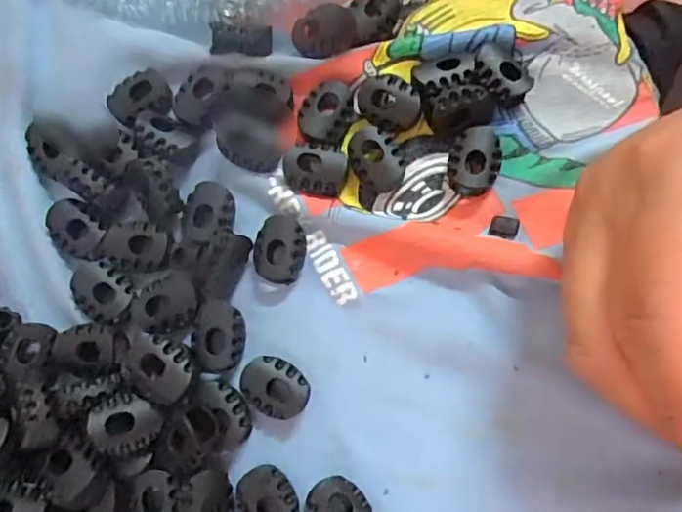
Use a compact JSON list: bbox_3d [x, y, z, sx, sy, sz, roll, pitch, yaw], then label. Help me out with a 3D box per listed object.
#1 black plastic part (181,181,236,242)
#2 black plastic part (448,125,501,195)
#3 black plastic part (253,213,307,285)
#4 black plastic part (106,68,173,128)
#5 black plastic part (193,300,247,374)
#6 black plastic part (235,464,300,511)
[{"bbox_3d":[-0.044,-0.015,0.192,0.018,0.005,0.021,10,79,5],"label":"black plastic part"},{"bbox_3d":[0.045,-0.031,0.193,0.016,0.007,0.024,14,79,6],"label":"black plastic part"},{"bbox_3d":[-0.020,-0.002,0.190,0.017,0.006,0.021,4,78,4],"label":"black plastic part"},{"bbox_3d":[-0.071,-0.056,0.202,0.022,0.004,0.019,-26,78,-2],"label":"black plastic part"},{"bbox_3d":[-0.039,0.025,0.183,0.015,0.004,0.022,-5,78,2],"label":"black plastic part"},{"bbox_3d":[-0.022,0.075,0.174,0.017,0.004,0.021,-35,79,-4],"label":"black plastic part"}]

